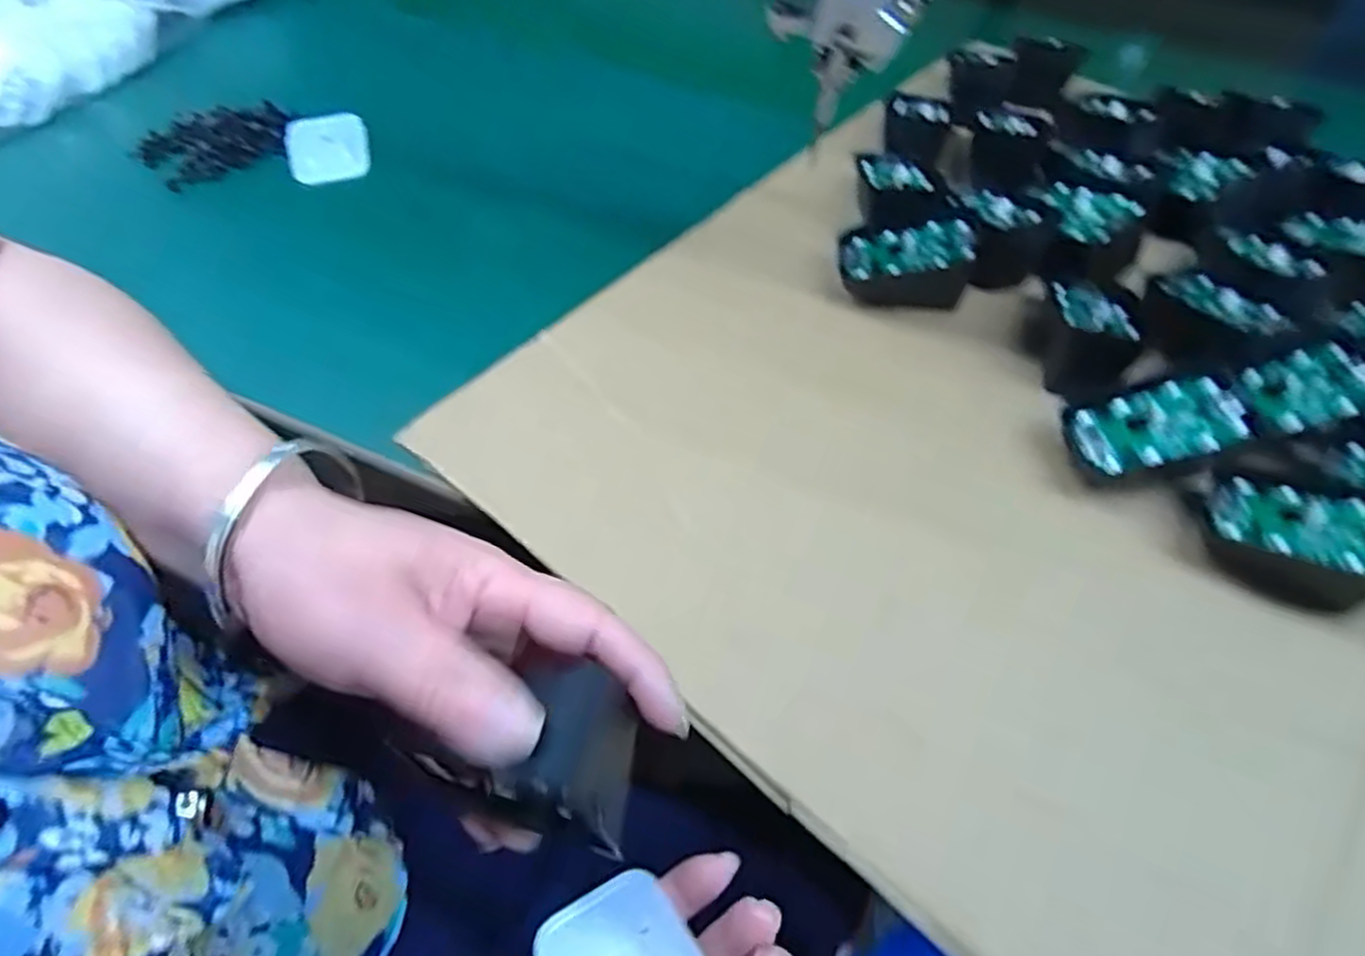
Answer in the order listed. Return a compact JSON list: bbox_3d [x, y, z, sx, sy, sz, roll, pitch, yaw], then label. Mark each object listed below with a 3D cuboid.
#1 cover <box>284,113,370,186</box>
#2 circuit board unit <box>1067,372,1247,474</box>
[{"bbox_3d":[-0.223,-0.207,0.476,0.047,0.014,0.062,-14,54,-11],"label":"cover"},{"bbox_3d":[0.200,-0.023,0.321,0.064,0.006,0.039,-16,57,8],"label":"circuit board unit"}]

